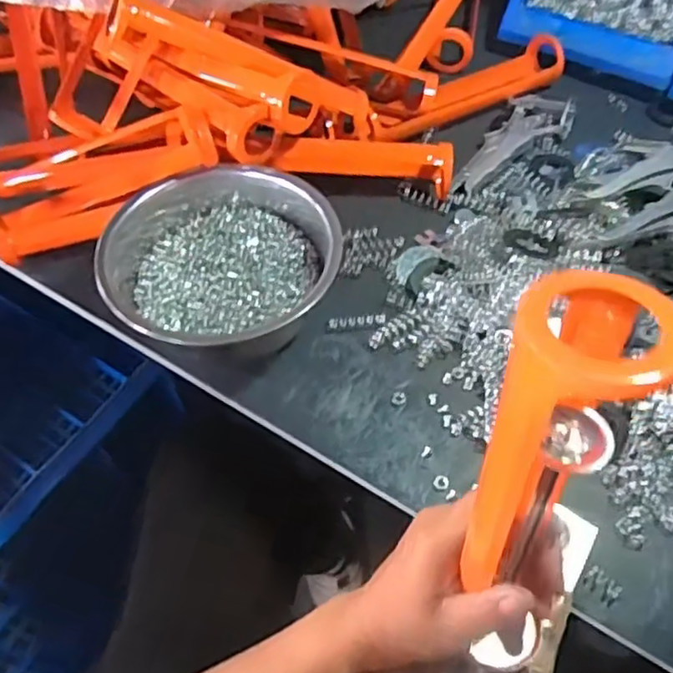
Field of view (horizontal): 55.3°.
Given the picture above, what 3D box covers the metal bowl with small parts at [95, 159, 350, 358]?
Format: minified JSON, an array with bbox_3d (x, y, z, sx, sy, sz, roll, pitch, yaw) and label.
[{"bbox_3d":[-0.089,-0.059,0.531,0.183,0.078,0.179,1,56,2],"label":"metal bowl with small parts"}]

